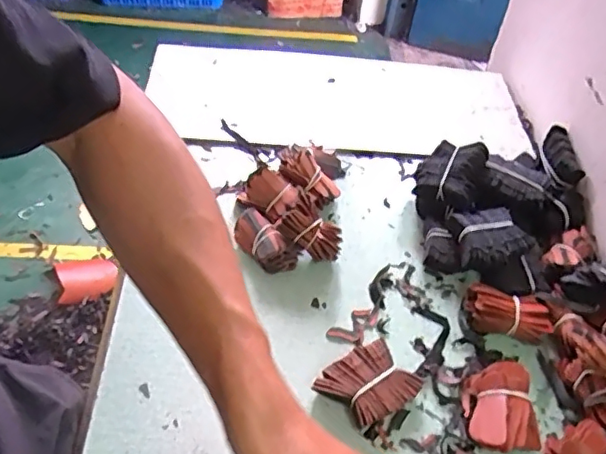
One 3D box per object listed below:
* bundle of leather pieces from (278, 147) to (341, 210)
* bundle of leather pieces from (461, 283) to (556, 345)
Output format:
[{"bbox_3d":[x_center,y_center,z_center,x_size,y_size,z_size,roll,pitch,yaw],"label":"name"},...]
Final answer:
[{"bbox_3d":[0.007,-0.060,0.679,0.082,0.021,0.042,44,53,-2],"label":"bundle of leather pieces"},{"bbox_3d":[0.219,0.094,0.614,0.085,0.030,0.043,12,48,5],"label":"bundle of leather pieces"}]

